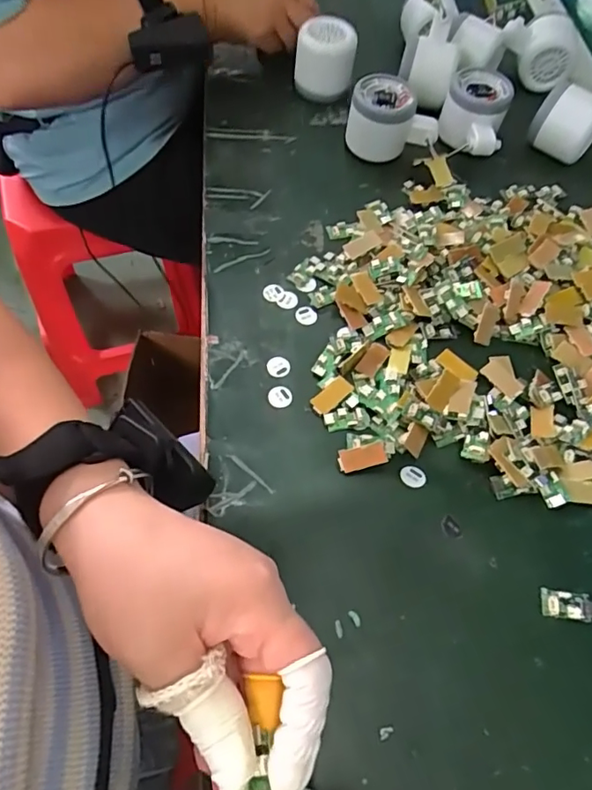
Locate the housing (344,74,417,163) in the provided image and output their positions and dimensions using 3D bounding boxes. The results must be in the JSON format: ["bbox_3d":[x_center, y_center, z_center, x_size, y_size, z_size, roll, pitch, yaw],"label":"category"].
[{"bbox_3d":[0.081,-0.270,0.505,0.059,0.051,0.060,9,62,2],"label":"housing"}]

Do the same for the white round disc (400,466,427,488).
[{"bbox_3d":[0.079,0.054,0.351,0.017,0.004,0.016,1,62,-2],"label":"white round disc"}]

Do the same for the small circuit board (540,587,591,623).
[{"bbox_3d":[0.170,0.130,0.324,0.035,0.004,0.016,7,62,1],"label":"small circuit board"}]

